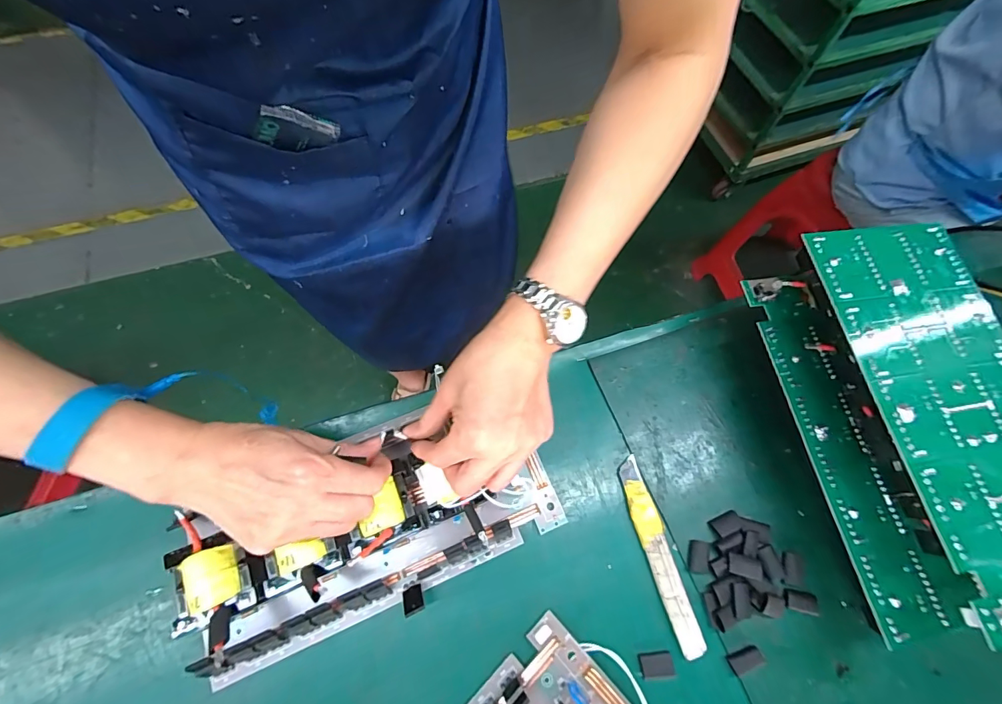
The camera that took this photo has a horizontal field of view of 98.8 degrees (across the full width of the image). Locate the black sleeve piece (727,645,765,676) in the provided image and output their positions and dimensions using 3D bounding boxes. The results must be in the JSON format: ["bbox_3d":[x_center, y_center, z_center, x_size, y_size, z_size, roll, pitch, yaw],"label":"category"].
[{"bbox_3d":[0.186,0.234,0.327,0.025,0.005,0.013,-18,69,-9],"label":"black sleeve piece"}]

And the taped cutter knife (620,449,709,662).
[{"bbox_3d":[0.130,0.165,0.356,0.024,0.007,0.150,-12,68,-7],"label":"taped cutter knife"}]

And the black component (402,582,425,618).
[{"bbox_3d":[-0.065,0.184,0.319,0.014,0.004,0.021,-17,36,-12],"label":"black component"}]

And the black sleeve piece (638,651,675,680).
[{"bbox_3d":[0.119,0.239,0.327,0.026,0.004,0.016,-3,67,-3],"label":"black sleeve piece"}]

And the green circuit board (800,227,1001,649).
[{"bbox_3d":[0.327,0.033,0.307,0.132,0.027,0.279,-8,68,-5],"label":"green circuit board"}]

